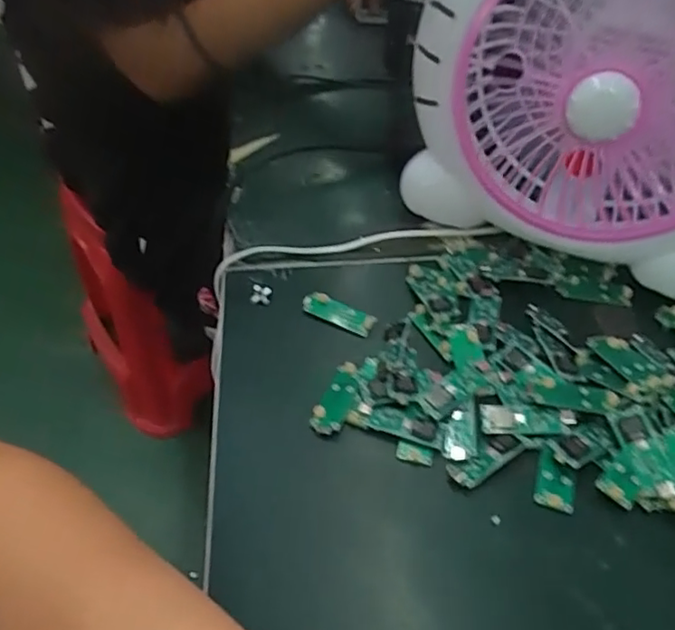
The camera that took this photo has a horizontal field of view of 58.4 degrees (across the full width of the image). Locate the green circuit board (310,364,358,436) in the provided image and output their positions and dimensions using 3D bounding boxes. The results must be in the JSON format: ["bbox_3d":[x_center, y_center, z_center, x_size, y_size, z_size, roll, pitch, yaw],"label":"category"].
[{"bbox_3d":[0.000,0.050,0.367,0.019,0.007,0.049,15,49,13],"label":"green circuit board"}]

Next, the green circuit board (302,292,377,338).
[{"bbox_3d":[0.001,-0.001,0.419,0.049,0.011,0.018,22,51,18],"label":"green circuit board"}]

